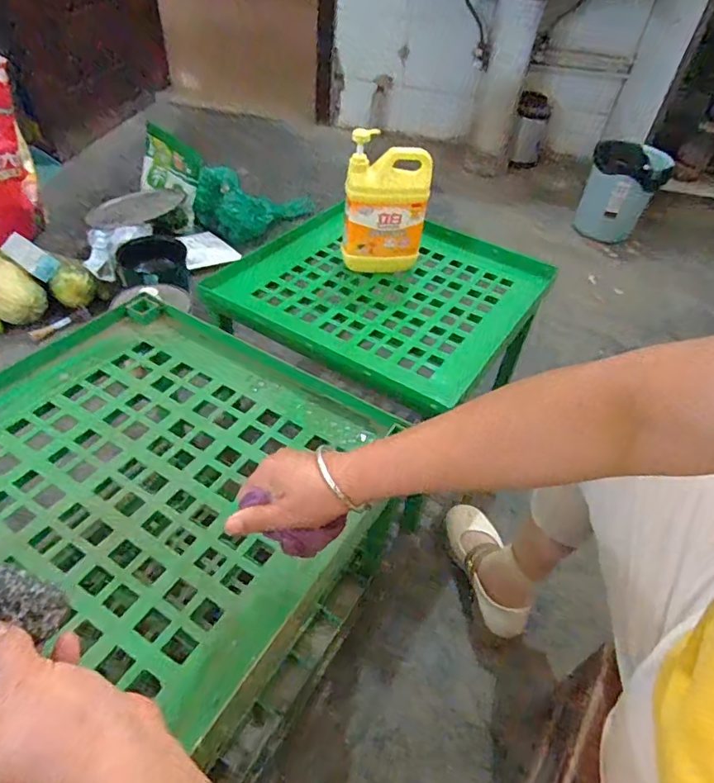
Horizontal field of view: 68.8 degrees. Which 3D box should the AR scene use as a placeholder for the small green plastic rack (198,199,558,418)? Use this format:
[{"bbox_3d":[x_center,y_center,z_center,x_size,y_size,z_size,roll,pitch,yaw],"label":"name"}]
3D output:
[{"bbox_3d":[0.046,-0.198,0.967,0.505,0.045,0.496,31,51,21],"label":"small green plastic rack"}]

